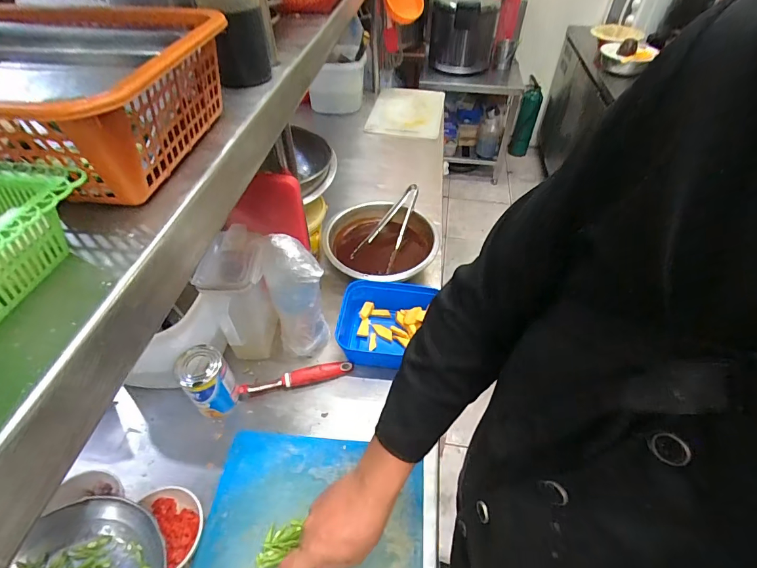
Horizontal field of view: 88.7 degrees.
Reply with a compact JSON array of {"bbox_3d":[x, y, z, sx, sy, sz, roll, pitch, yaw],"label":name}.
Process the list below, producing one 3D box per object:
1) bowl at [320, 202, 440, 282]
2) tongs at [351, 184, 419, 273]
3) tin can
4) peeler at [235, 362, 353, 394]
[{"bbox_3d":[0.007,-0.078,0.877,0.235,0.091,0.244,0,47,0],"label":"bowl"},{"bbox_3d":[0.039,-0.132,0.894,0.094,0.033,0.225,25,72,21],"label":"tongs"},{"bbox_3d":[-0.274,0.159,0.627,0.067,0.118,0.066,0,47,0],"label":"tin can"},{"bbox_3d":[-0.145,0.167,0.687,0.198,0.019,0.025,-12,48,-12],"label":"peeler"}]

